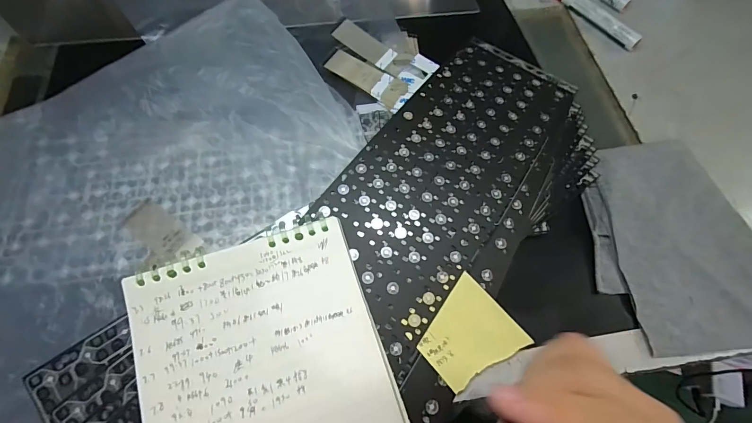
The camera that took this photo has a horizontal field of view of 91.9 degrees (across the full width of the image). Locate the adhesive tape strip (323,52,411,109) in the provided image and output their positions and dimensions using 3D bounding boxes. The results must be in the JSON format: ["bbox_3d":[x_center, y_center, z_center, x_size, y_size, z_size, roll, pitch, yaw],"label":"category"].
[{"bbox_3d":[-0.008,-0.130,0.346,0.080,0.004,0.032,35,68,13],"label":"adhesive tape strip"}]

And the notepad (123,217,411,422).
[{"bbox_3d":[-0.062,0.116,0.225,0.145,0.006,0.204,-17,74,-12],"label":"notepad"}]

